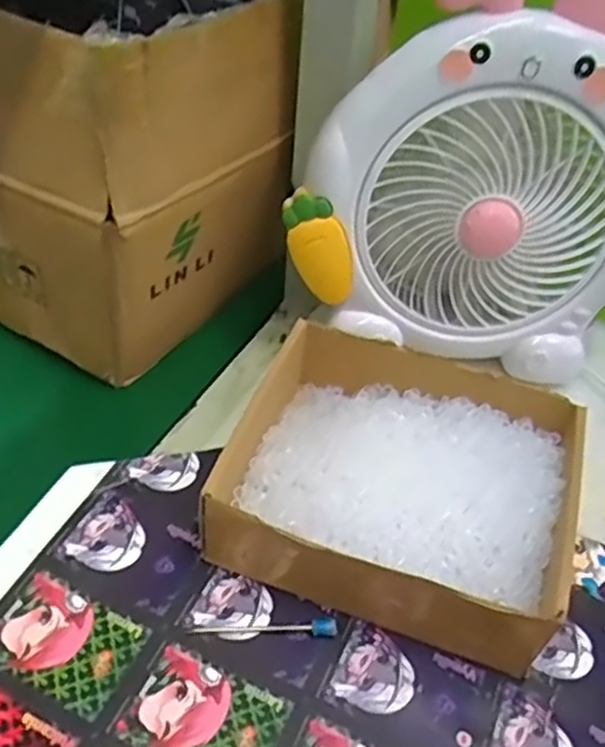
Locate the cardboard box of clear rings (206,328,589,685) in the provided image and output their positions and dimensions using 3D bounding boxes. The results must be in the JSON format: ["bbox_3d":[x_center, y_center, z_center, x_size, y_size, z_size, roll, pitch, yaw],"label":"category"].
[{"bbox_3d":[0.061,0.070,0.461,0.211,0.072,0.181,17,44,10],"label":"cardboard box of clear rings"}]

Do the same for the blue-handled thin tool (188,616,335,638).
[{"bbox_3d":[-0.023,0.150,0.414,0.086,0.009,0.014,0,44,-7],"label":"blue-handled thin tool"}]

